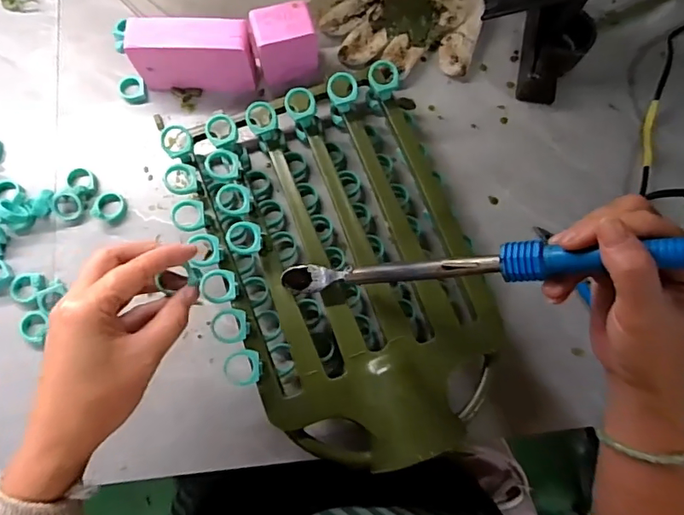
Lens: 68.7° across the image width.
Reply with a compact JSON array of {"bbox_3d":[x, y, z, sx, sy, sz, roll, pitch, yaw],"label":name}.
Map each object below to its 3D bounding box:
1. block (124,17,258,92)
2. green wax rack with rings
[{"bbox_3d":[-0.138,-0.187,0.469,0.106,0.071,0.035,1,77,-2],"label":"block"},{"bbox_3d":[-0.001,0.003,0.428,0.227,0.076,0.319,-19,78,-6],"label":"green wax rack with rings"}]

